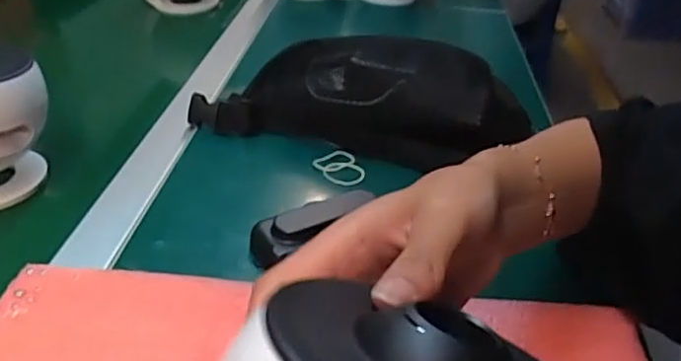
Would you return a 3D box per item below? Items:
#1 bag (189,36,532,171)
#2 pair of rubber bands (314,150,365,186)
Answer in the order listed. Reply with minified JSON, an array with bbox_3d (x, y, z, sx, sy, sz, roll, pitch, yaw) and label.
[{"bbox_3d":[0.017,-0.082,0.575,0.291,0.090,0.093,12,33,12],"label":"bag"},{"bbox_3d":[0.000,-0.011,0.539,0.036,0.007,0.049,-18,38,-31],"label":"pair of rubber bands"}]

